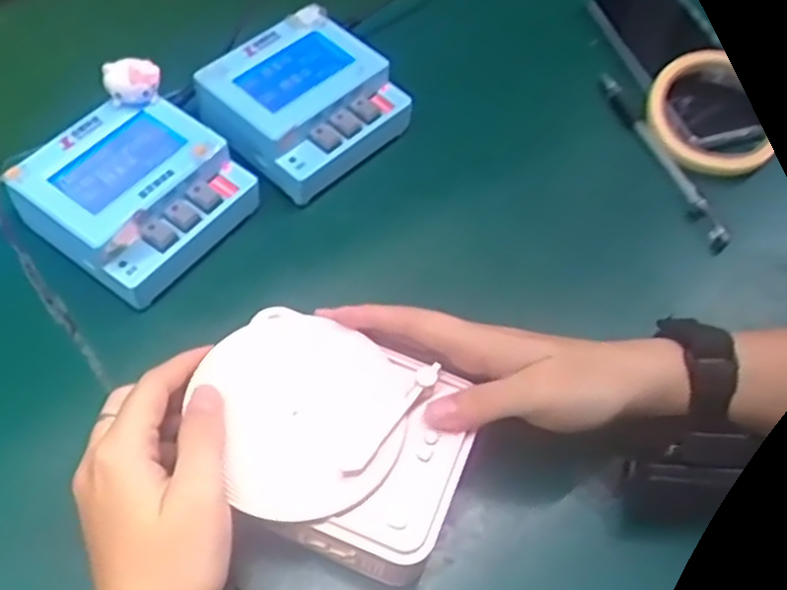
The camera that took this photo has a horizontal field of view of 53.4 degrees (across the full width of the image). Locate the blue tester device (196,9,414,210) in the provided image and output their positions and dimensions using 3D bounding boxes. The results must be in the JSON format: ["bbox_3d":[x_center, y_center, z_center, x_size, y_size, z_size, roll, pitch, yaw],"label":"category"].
[{"bbox_3d":[-0.059,-0.124,0.499,0.106,0.043,0.098,-36,66,-24],"label":"blue tester device"}]

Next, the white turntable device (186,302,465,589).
[{"bbox_3d":[-0.032,0.070,0.376,0.125,0.042,0.099,22,58,10],"label":"white turntable device"}]

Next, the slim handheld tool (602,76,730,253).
[{"bbox_3d":[0.184,-0.095,0.532,0.016,0.012,0.152,-17,60,-15],"label":"slim handheld tool"}]

